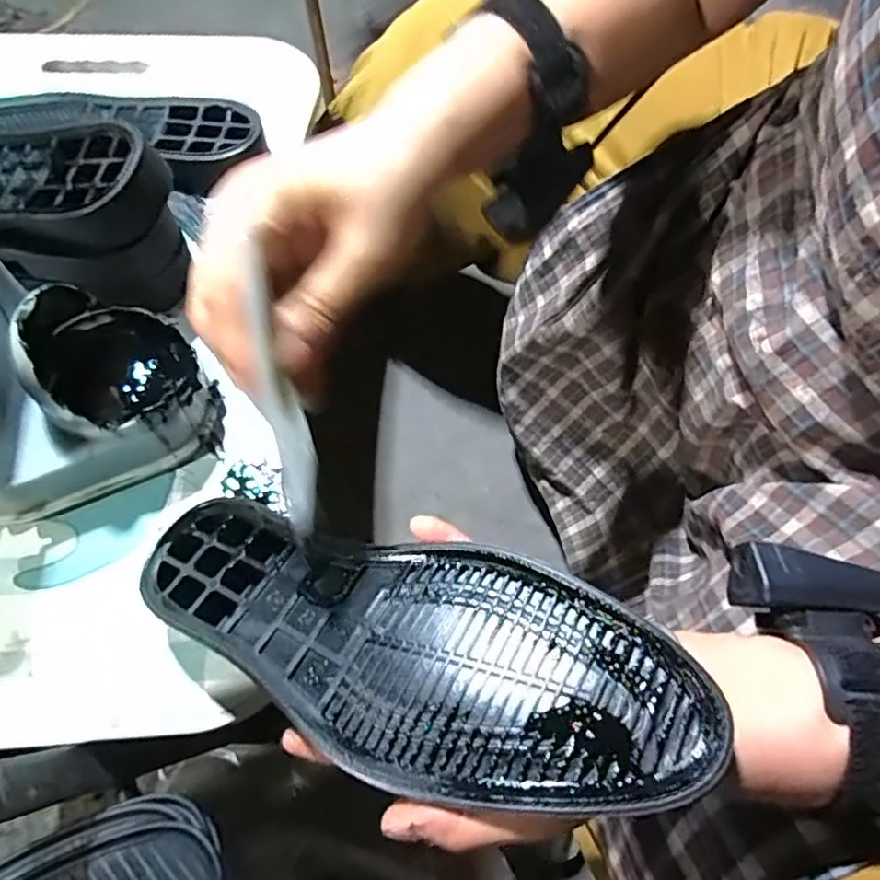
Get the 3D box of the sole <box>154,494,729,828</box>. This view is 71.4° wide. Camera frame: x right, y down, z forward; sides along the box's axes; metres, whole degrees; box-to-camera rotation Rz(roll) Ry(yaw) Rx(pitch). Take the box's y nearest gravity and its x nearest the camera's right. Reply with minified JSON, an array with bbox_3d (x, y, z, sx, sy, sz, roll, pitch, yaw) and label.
[{"bbox_3d":[-0.031,0.087,0.277,0.280,0.026,0.093,9,67,28],"label":"sole"}]

